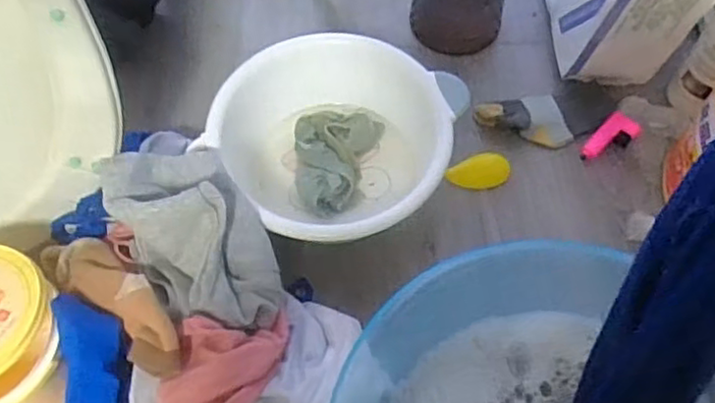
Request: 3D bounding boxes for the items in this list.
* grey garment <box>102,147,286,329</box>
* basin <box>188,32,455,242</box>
[{"bbox_3d":[-0.150,0.025,0.608,0.114,0.073,0.199,-29,64,-15],"label":"grey garment"},{"bbox_3d":[-0.034,-0.068,0.725,0.227,0.104,0.246,-1,60,1],"label":"basin"}]

